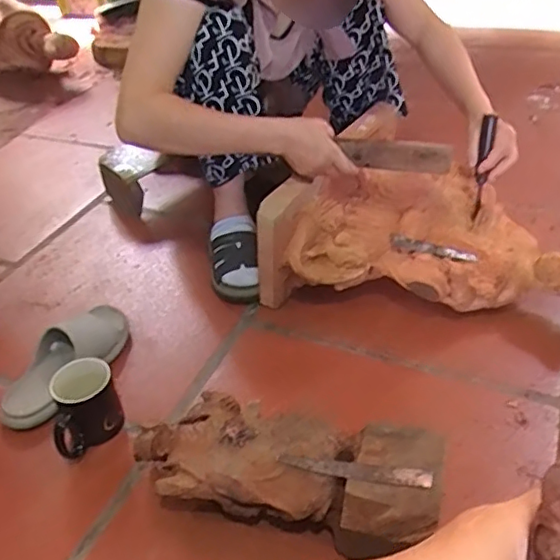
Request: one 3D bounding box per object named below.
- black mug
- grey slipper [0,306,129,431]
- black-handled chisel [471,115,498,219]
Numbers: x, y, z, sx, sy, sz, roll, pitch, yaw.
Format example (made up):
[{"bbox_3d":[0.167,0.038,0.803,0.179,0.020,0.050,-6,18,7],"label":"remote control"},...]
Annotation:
[{"bbox_3d":[-0.274,0.179,0.808,0.095,0.097,0.094,-20,41,-16],"label":"black mug"},{"bbox_3d":[-0.333,0.126,0.898,0.139,0.084,0.237,24,48,32],"label":"grey slipper"},{"bbox_3d":[0.332,-0.183,0.939,0.022,0.166,0.021,10,19,19],"label":"black-handled chisel"}]

